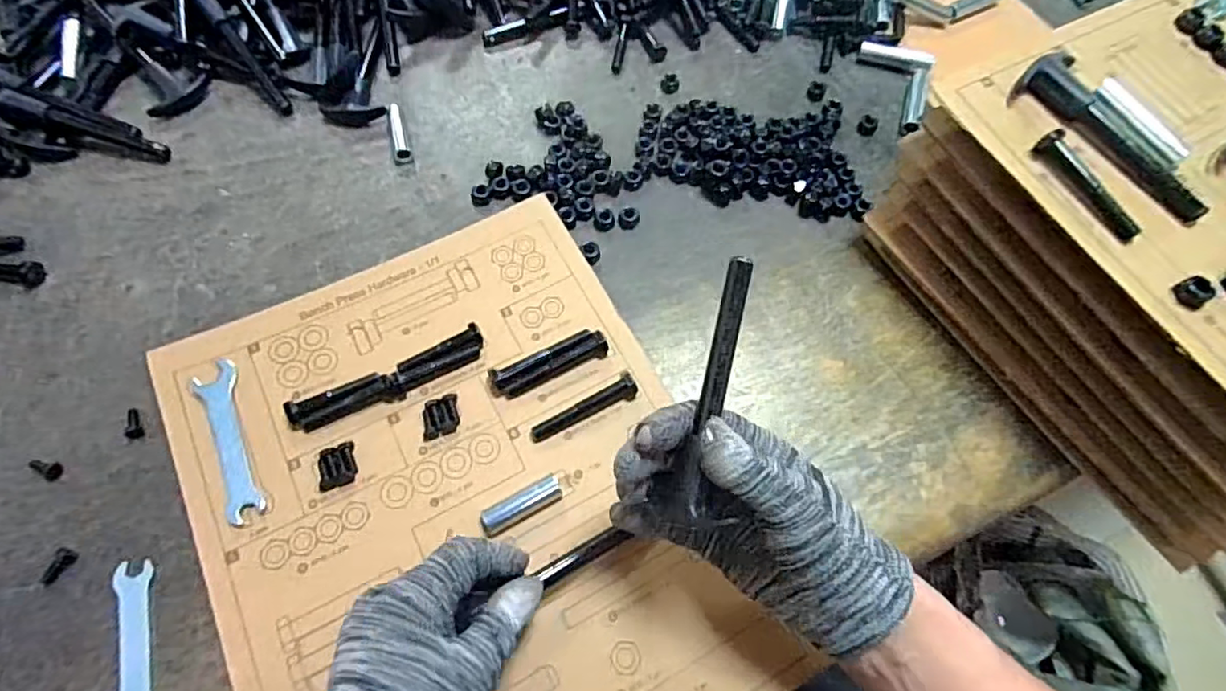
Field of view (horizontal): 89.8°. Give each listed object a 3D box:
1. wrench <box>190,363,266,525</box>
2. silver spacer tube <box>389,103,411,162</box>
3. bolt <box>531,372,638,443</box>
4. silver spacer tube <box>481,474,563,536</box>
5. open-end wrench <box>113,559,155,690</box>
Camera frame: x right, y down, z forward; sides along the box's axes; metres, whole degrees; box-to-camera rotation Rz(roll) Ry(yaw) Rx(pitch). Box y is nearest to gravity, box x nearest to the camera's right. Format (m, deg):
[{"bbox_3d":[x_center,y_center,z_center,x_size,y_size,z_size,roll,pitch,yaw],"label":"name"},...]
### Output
[{"bbox_3d":[-0.241,0.058,0.390,0.024,0.007,0.109,-26,66,-13],"label":"wrench"},{"bbox_3d":[-0.178,-0.176,0.511,0.011,0.010,0.050,-12,78,-7],"label":"silver spacer tube"},{"bbox_3d":[-0.019,0.042,0.404,0.075,0.015,0.014,-27,66,-14],"label":"bolt"},{"bbox_3d":[-0.056,0.099,0.381,0.052,0.016,0.014,-27,66,-14],"label":"silver spacer tube"},{"bbox_3d":[-0.263,0.175,0.340,0.024,0.005,0.110,-15,64,-8],"label":"open-end wrench"}]

